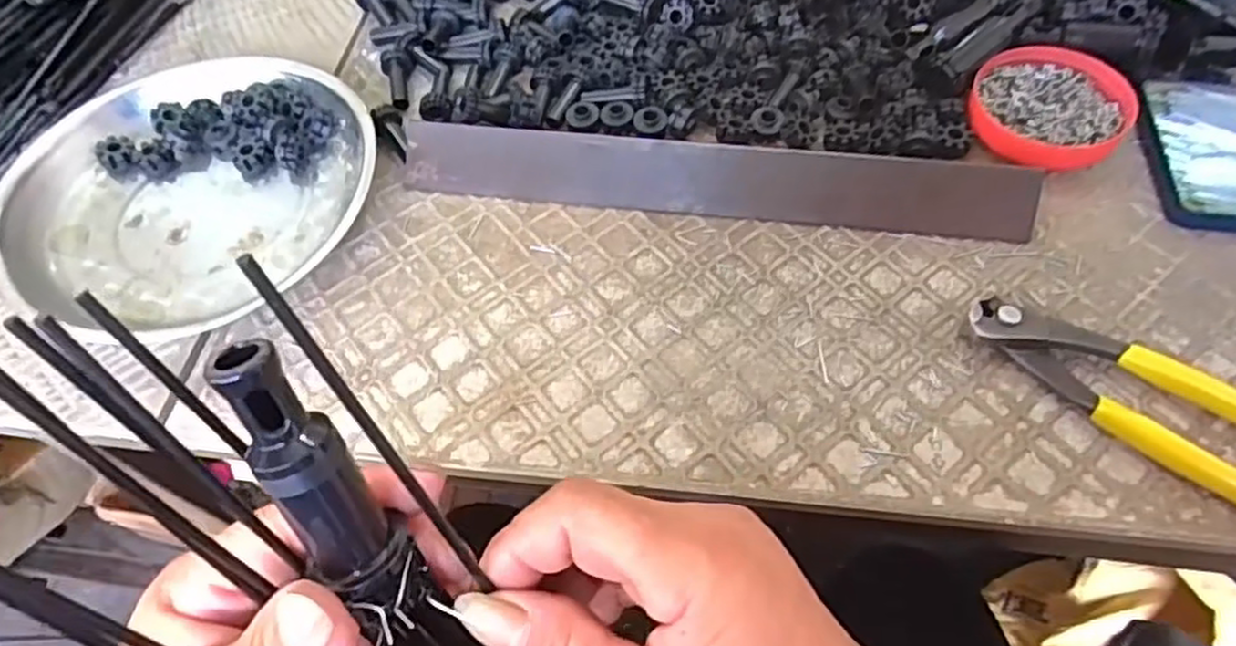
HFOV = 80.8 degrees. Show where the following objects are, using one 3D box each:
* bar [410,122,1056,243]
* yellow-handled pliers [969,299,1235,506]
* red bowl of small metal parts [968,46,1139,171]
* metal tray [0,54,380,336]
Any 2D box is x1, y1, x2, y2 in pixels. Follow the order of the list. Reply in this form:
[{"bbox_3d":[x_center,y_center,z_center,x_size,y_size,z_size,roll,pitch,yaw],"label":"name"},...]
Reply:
[{"bbox_3d":[0.047,-0.075,0.376,0.317,0.036,0.008,6,16,6],"label":"bar"},{"bbox_3d":[0.231,0.034,0.301,0.165,0.024,0.047,34,66,21],"label":"yellow-handled pliers"},{"bbox_3d":[0.231,-0.116,0.392,0.076,0.016,0.081,-1,58,2],"label":"red bowl of small metal parts"},{"bbox_3d":[-0.227,-0.080,0.385,0.182,0.034,0.166,-28,61,-14],"label":"metal tray"}]

